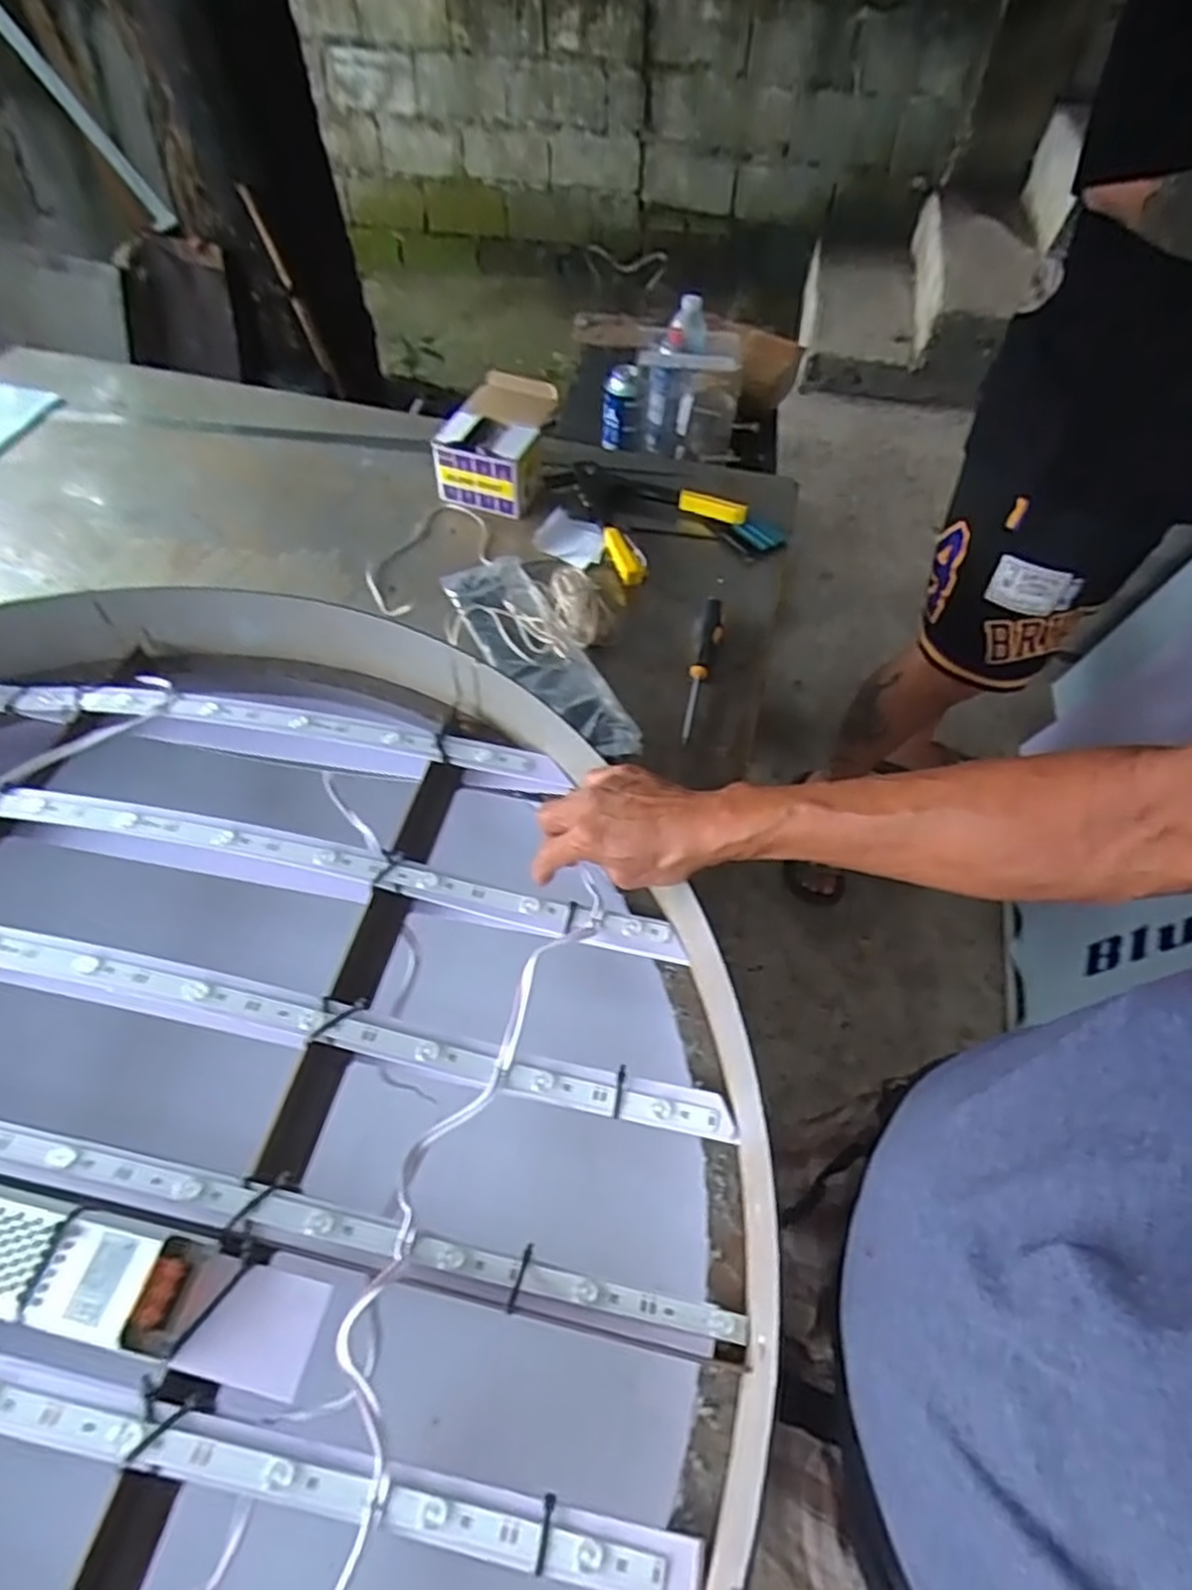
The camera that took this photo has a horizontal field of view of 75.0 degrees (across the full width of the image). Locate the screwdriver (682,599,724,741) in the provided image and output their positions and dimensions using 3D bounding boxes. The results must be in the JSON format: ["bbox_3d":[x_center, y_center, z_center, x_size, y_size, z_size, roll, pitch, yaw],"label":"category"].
[{"bbox_3d":[0.115,-0.140,0.835,0.023,0.026,0.198,14,55,7],"label":"screwdriver"}]

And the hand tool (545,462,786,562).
[{"bbox_3d":[0.080,-0.368,0.996,0.317,0.028,0.094,18,56,9],"label":"hand tool"}]

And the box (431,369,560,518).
[{"bbox_3d":[-0.127,-0.458,1.014,0.122,0.088,0.174,13,55,6],"label":"box"}]

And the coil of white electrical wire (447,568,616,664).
[{"bbox_3d":[-0.070,-0.217,0.868,0.183,0.045,0.152,0,55,-3],"label":"coil of white electrical wire"}]

